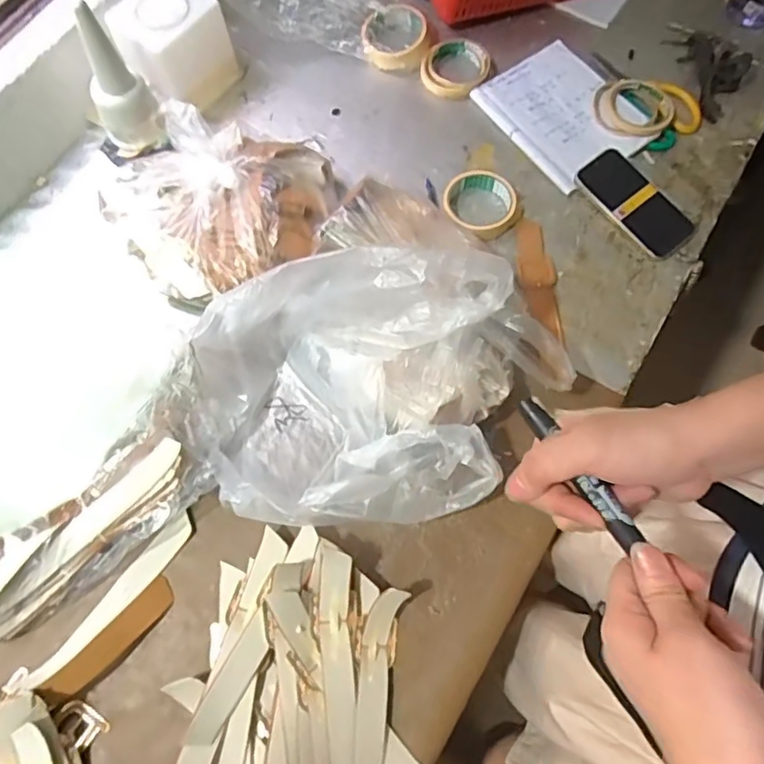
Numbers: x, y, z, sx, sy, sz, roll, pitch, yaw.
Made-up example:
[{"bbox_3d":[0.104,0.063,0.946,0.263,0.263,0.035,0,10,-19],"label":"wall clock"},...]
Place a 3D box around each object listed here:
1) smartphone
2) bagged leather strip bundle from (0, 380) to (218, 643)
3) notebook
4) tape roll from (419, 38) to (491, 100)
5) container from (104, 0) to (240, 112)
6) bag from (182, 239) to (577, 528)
[{"bbox_3d":[0.328,-0.234,0.740,0.081,0.015,0.155,-37,75,-11],"label":"smartphone"},{"bbox_3d":[-0.305,0.139,0.595,0.305,0.062,0.117,-38,75,-11],"label":"bagged leather strip bundle"},{"bbox_3d":[0.253,-0.374,0.791,0.167,0.016,0.203,-34,74,-10],"label":"notebook"},{"bbox_3d":[0.103,-0.445,0.812,0.091,0.021,0.085,0,72,1],"label":"tape roll"},{"bbox_3d":[-0.276,-0.443,0.767,0.103,0.116,0.124,30,74,10],"label":"container"},{"bbox_3d":[-0.011,0.010,0.595,0.381,0.140,0.251,-2,72,0],"label":"bag"}]

